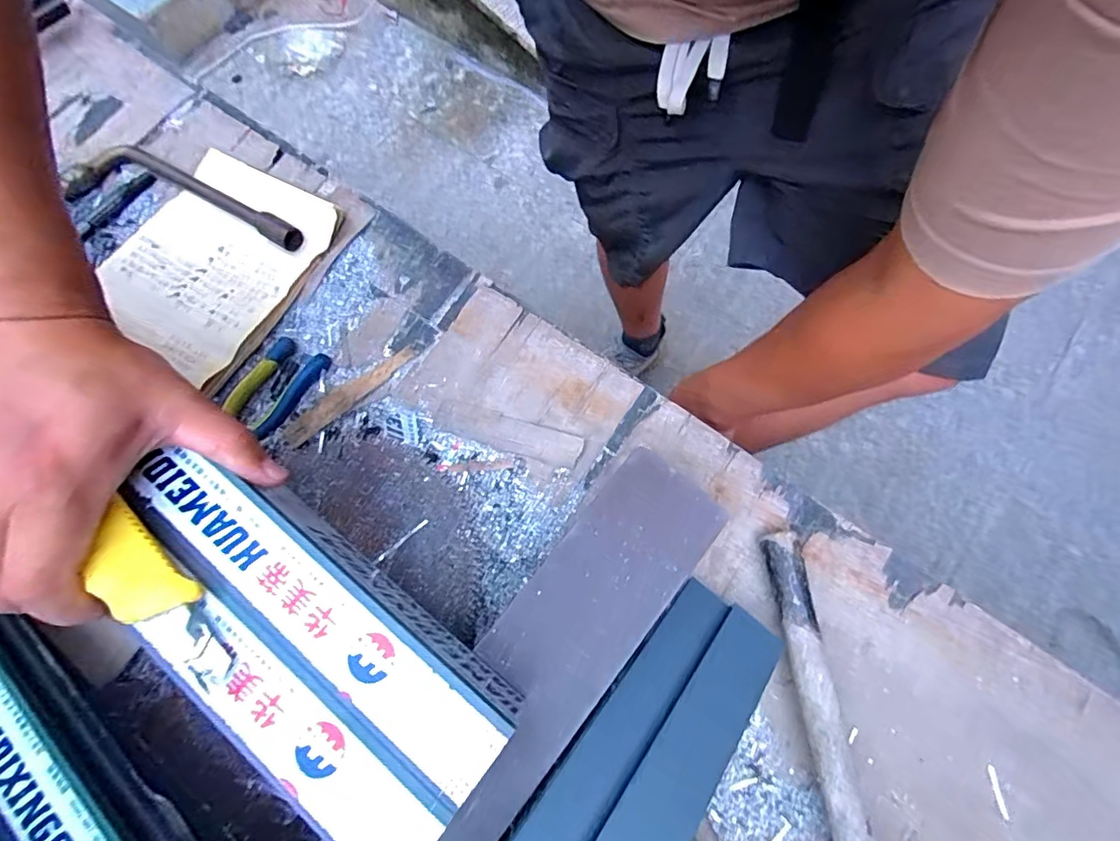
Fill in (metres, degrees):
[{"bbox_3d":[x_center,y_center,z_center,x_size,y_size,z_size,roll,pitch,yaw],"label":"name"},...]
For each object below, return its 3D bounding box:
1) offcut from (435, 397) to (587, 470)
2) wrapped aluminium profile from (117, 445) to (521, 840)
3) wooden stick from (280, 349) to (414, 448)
[{"bbox_3d":[-0.048,0.010,0.457,0.134,0.006,0.029,17,71,5],"label":"offcut"},{"bbox_3d":[-0.320,0.002,0.312,0.667,0.032,0.099,32,77,11],"label":"wrapped aluminium profile"},{"bbox_3d":[-0.197,-0.026,0.481,0.137,0.007,0.026,-39,75,-13],"label":"wooden stick"}]

